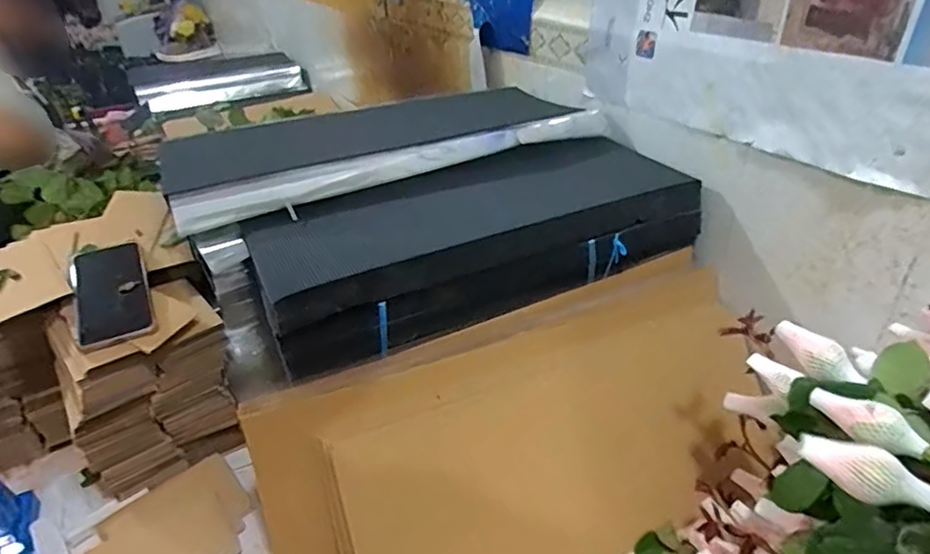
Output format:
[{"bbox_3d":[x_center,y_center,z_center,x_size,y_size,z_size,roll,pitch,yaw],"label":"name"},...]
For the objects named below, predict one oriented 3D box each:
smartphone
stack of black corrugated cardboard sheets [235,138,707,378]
[{"bbox_3d":[-0.428,0.016,0.686,0.087,0.015,0.174,-26,53,-17],"label":"smartphone"},{"bbox_3d":[0.022,-0.049,0.714,0.544,0.117,0.182,-18,36,-22],"label":"stack of black corrugated cardboard sheets"}]

